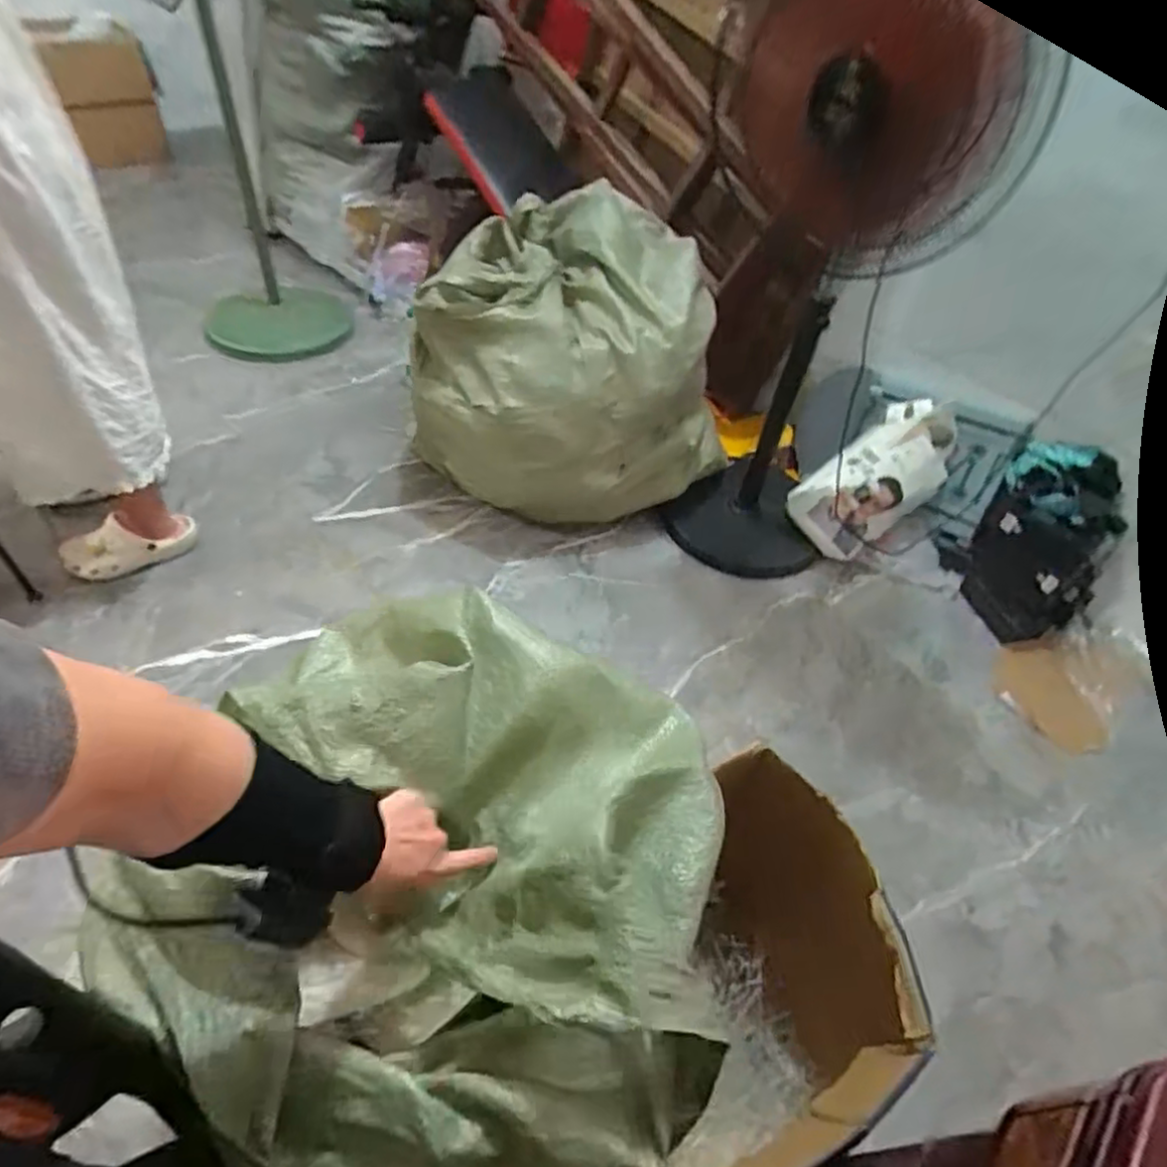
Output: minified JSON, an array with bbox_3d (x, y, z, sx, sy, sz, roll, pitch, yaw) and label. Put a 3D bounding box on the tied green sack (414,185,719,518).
[{"bbox_3d":[-0.035,-0.493,1.554,0.698,0.499,0.517,-2,48,-10],"label":"tied green sack"}]

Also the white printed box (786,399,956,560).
[{"bbox_3d":[0.694,-0.247,1.601,0.414,0.113,0.215,-40,85,13],"label":"white printed box"}]

